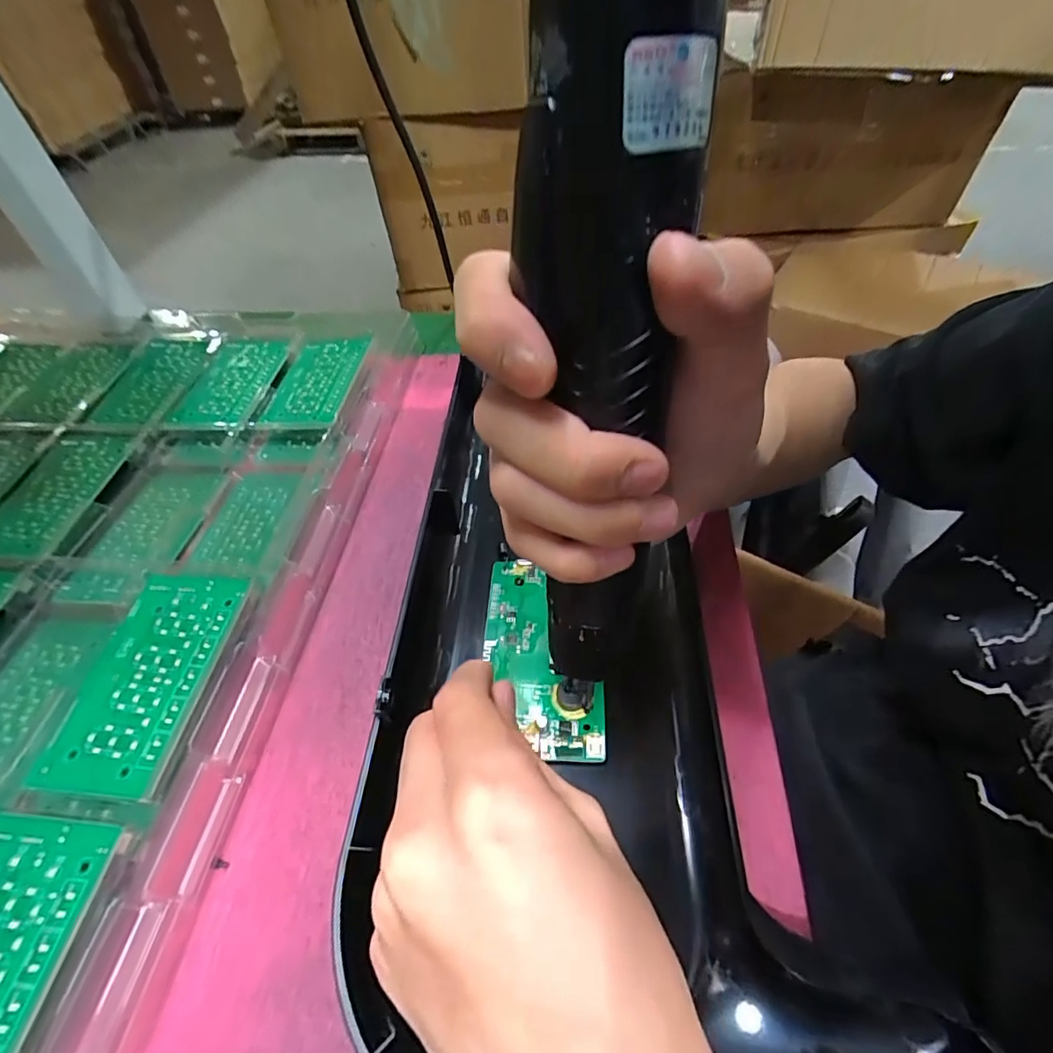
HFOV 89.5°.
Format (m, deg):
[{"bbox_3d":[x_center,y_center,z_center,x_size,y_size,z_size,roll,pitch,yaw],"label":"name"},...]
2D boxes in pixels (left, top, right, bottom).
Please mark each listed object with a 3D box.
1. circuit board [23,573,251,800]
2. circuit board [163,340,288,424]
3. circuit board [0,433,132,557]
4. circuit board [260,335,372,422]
[{"bbox_3d":[-0.182,0.070,0.255,0.058,0.004,0.106,2,52,5],"label":"circuit board"},{"bbox_3d":[-0.230,-0.116,0.415,0.061,0.004,0.110,-3,48,2],"label":"circuit board"},{"bbox_3d":[-0.312,-0.024,0.351,0.061,0.007,0.110,-4,48,1],"label":"circuit board"},{"bbox_3d":[-0.161,-0.115,0.408,0.059,0.010,0.103,2,48,6],"label":"circuit board"}]

